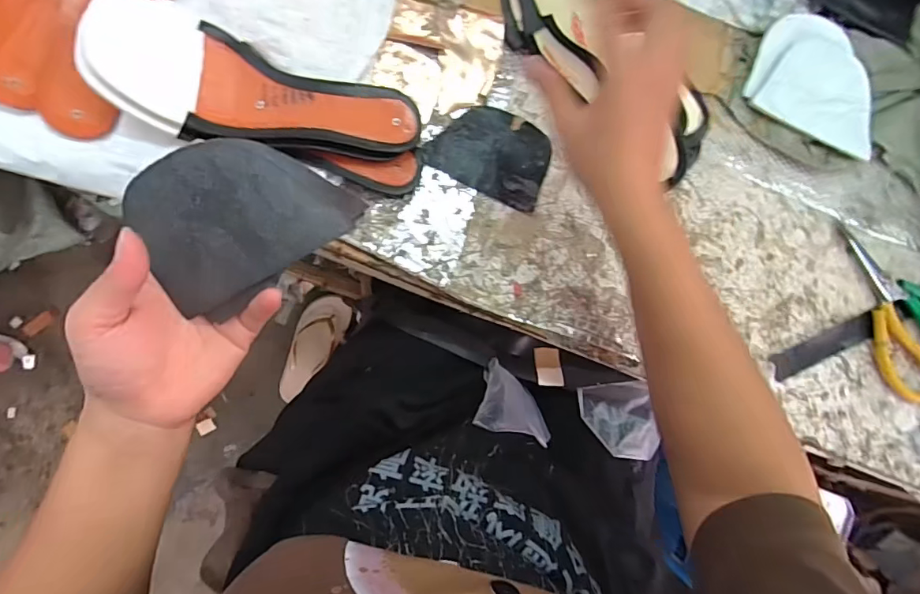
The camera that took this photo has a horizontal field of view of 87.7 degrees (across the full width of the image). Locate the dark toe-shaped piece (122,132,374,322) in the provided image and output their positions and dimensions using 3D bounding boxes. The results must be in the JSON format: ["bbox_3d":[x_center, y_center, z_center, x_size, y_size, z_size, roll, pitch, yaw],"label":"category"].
[{"bbox_3d":[-0.129,-0.049,0.283,0.118,0.035,0.084,-31,89,-9],"label":"dark toe-shaped piece"}]

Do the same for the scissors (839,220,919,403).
[{"bbox_3d":[0.424,0.016,0.459,0.100,0.014,0.174,-36,90,-9],"label":"scissors"}]

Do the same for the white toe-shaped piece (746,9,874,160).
[{"bbox_3d":[0.355,-0.213,0.467,0.134,0.023,0.100,25,82,-4],"label":"white toe-shaped piece"}]

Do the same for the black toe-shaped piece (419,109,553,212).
[{"bbox_3d":[0.030,-0.132,0.433,0.106,0.006,0.075,25,82,-4],"label":"black toe-shaped piece"}]

